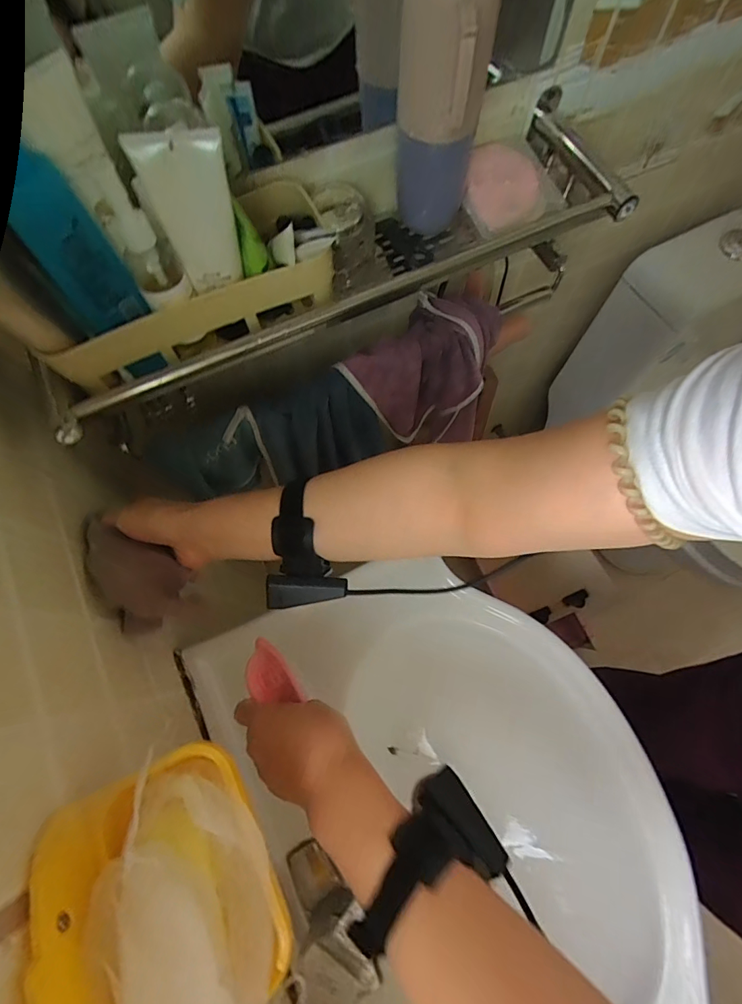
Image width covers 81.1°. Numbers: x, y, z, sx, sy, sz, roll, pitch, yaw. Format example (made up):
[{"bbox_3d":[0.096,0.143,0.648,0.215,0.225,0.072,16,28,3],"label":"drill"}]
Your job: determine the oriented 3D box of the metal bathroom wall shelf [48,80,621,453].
[{"bbox_3d":[-0.015,-0.250,0.449,0.592,0.069,0.184,-27,73,-8],"label":"metal bathroom wall shelf"}]

